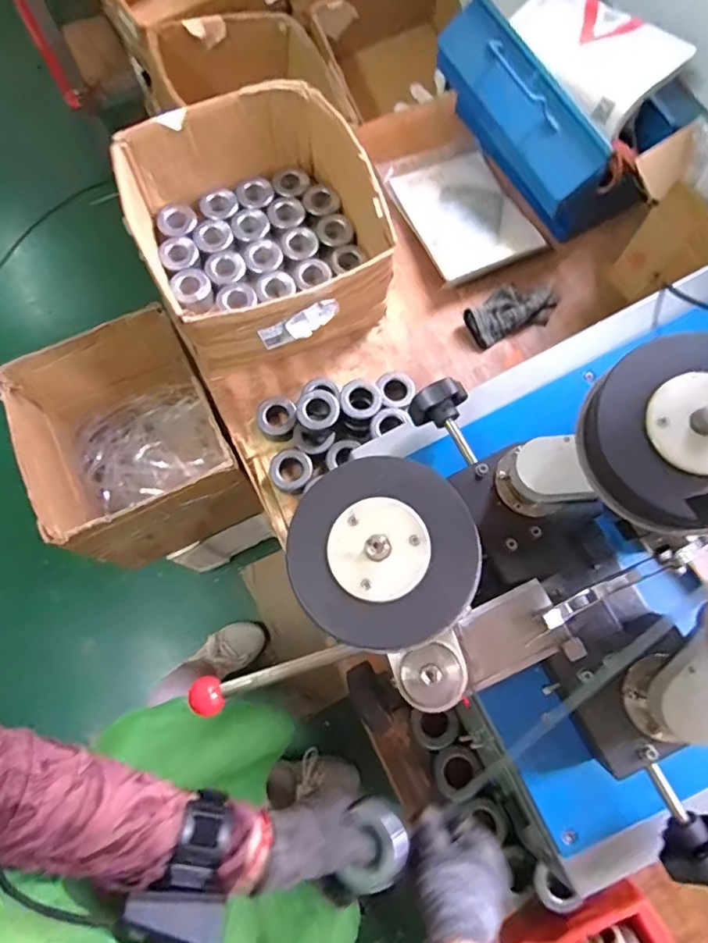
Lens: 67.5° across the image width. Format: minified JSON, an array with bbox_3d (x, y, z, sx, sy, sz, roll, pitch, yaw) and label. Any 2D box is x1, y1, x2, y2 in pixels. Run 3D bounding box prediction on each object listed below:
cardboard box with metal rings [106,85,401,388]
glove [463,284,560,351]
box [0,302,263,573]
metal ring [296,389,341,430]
[{"bbox_3d":[-0.135,-0.354,0.809,0.337,0.174,0.353,-23,75,-7],"label":"cardboard box with metal rings"},{"bbox_3d":[0.259,-0.266,0.861,0.155,0.033,0.083,-28,76,-8],"label":"glove"},{"bbox_3d":[-0.378,-0.040,0.960,0.326,0.306,0.323,-26,75,-8],"label":"box"},{"bbox_3d":[-0.051,-0.089,0.762,0.060,0.018,0.055,22,75,6],"label":"metal ring"}]

